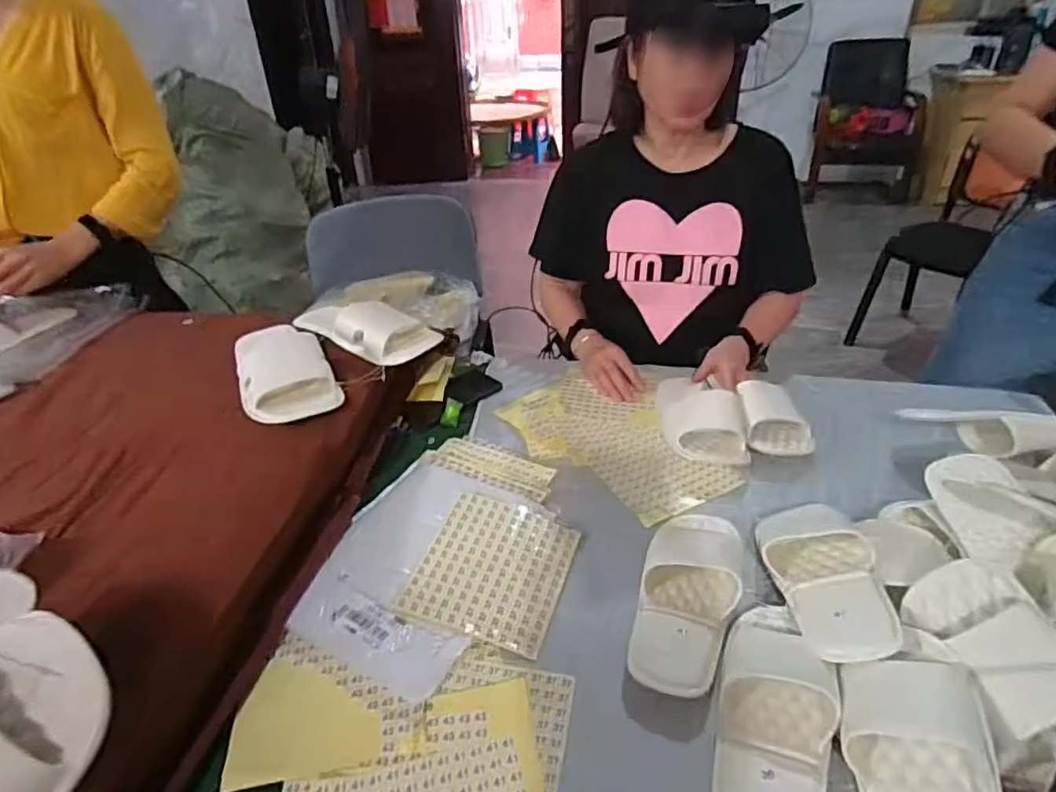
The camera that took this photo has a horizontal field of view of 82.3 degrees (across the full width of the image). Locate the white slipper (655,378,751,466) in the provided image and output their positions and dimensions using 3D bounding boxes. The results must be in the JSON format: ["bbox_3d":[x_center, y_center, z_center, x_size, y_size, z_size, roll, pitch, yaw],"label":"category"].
[{"bbox_3d":[0.250,0.014,0.900,0.103,0.056,0.229,-1,33,4],"label":"white slipper"}]

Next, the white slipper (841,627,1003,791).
[{"bbox_3d":[0.294,0.291,0.449,0.090,0.042,0.223,6,46,16],"label":"white slipper"}]

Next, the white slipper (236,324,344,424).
[{"bbox_3d":[-0.342,-0.044,0.839,0.114,0.030,0.237,-18,36,-22],"label":"white slipper"}]

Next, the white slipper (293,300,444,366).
[{"bbox_3d":[-0.255,-0.119,0.935,0.243,0.053,0.110,24,41,35],"label":"white slipper"}]

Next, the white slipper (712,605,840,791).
[{"bbox_3d":[0.209,0.270,0.510,0.089,0.047,0.217,9,34,17],"label":"white slipper"}]

